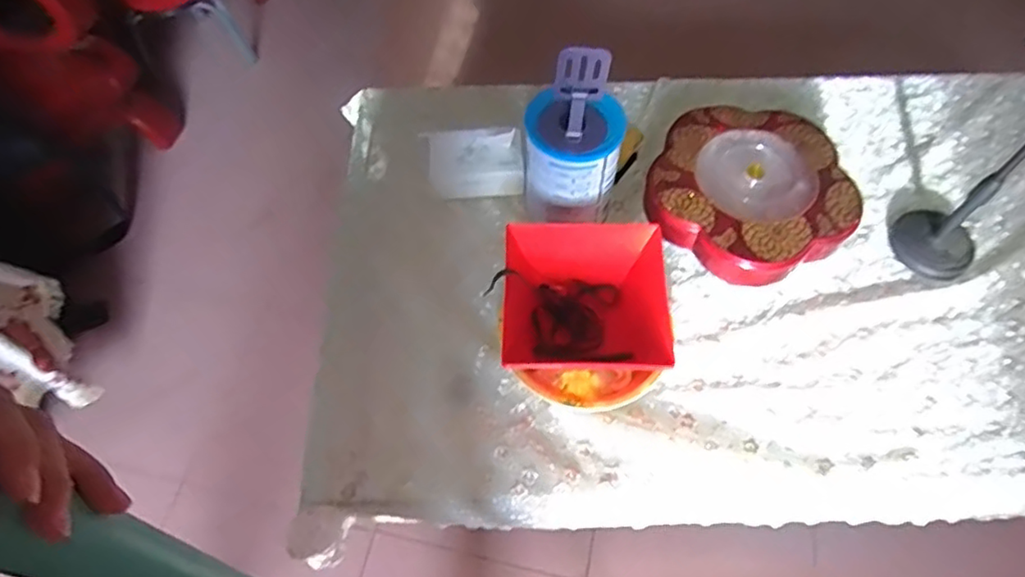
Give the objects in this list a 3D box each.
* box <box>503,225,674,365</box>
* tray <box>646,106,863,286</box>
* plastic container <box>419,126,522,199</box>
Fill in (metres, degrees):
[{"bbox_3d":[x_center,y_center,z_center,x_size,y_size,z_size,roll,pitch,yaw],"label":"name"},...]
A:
[{"bbox_3d":[0.094,0.018,0.813,0.217,0.098,0.181,-6,61,-1],"label":"box"},{"bbox_3d":[0.339,-0.132,0.895,0.267,0.098,0.254,27,65,16],"label":"tray"},{"bbox_3d":[-0.054,-0.182,0.925,0.137,0.108,0.055,-6,61,-1],"label":"plastic container"}]

